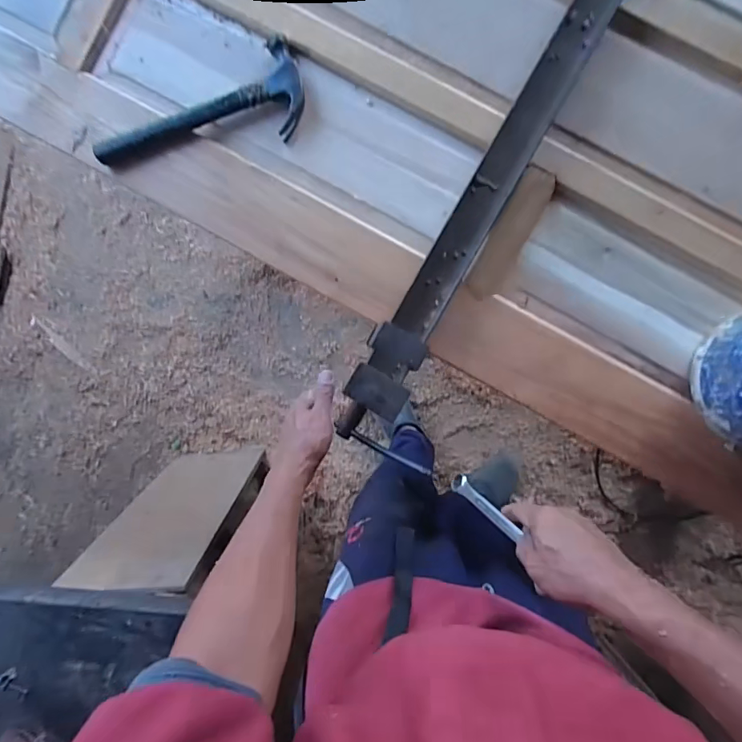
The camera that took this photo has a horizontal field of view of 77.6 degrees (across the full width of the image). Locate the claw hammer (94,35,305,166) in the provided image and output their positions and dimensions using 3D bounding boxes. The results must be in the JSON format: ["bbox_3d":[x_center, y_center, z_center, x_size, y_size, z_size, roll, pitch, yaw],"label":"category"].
[{"bbox_3d":[-0.214,-0.318,0.594,0.274,0.029,0.108,-26,89,2],"label":"claw hammer"}]

